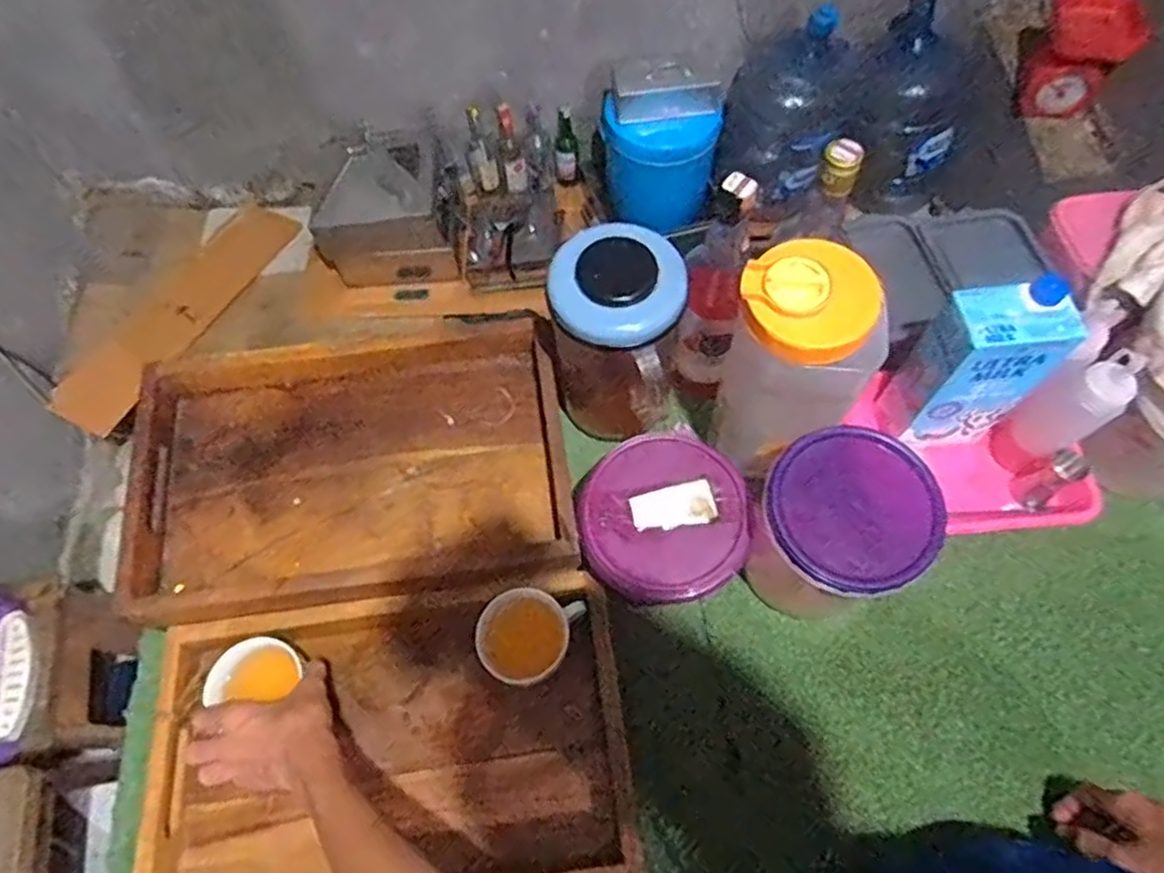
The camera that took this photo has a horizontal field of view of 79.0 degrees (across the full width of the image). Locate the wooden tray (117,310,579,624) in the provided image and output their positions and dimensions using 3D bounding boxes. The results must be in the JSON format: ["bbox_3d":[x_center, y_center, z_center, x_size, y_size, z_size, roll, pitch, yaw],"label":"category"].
[{"bbox_3d":[-0.217,0.018,0.668,0.397,0.066,0.261,-11,66,-4],"label":"wooden tray"}]

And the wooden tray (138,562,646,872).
[{"bbox_3d":[-0.160,0.262,0.598,0.382,0.070,0.262,-9,66,-3],"label":"wooden tray"}]

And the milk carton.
[{"bbox_3d":[0.364,-0.062,0.651,0.104,0.172,0.072,-5,65,-1],"label":"milk carton"}]

